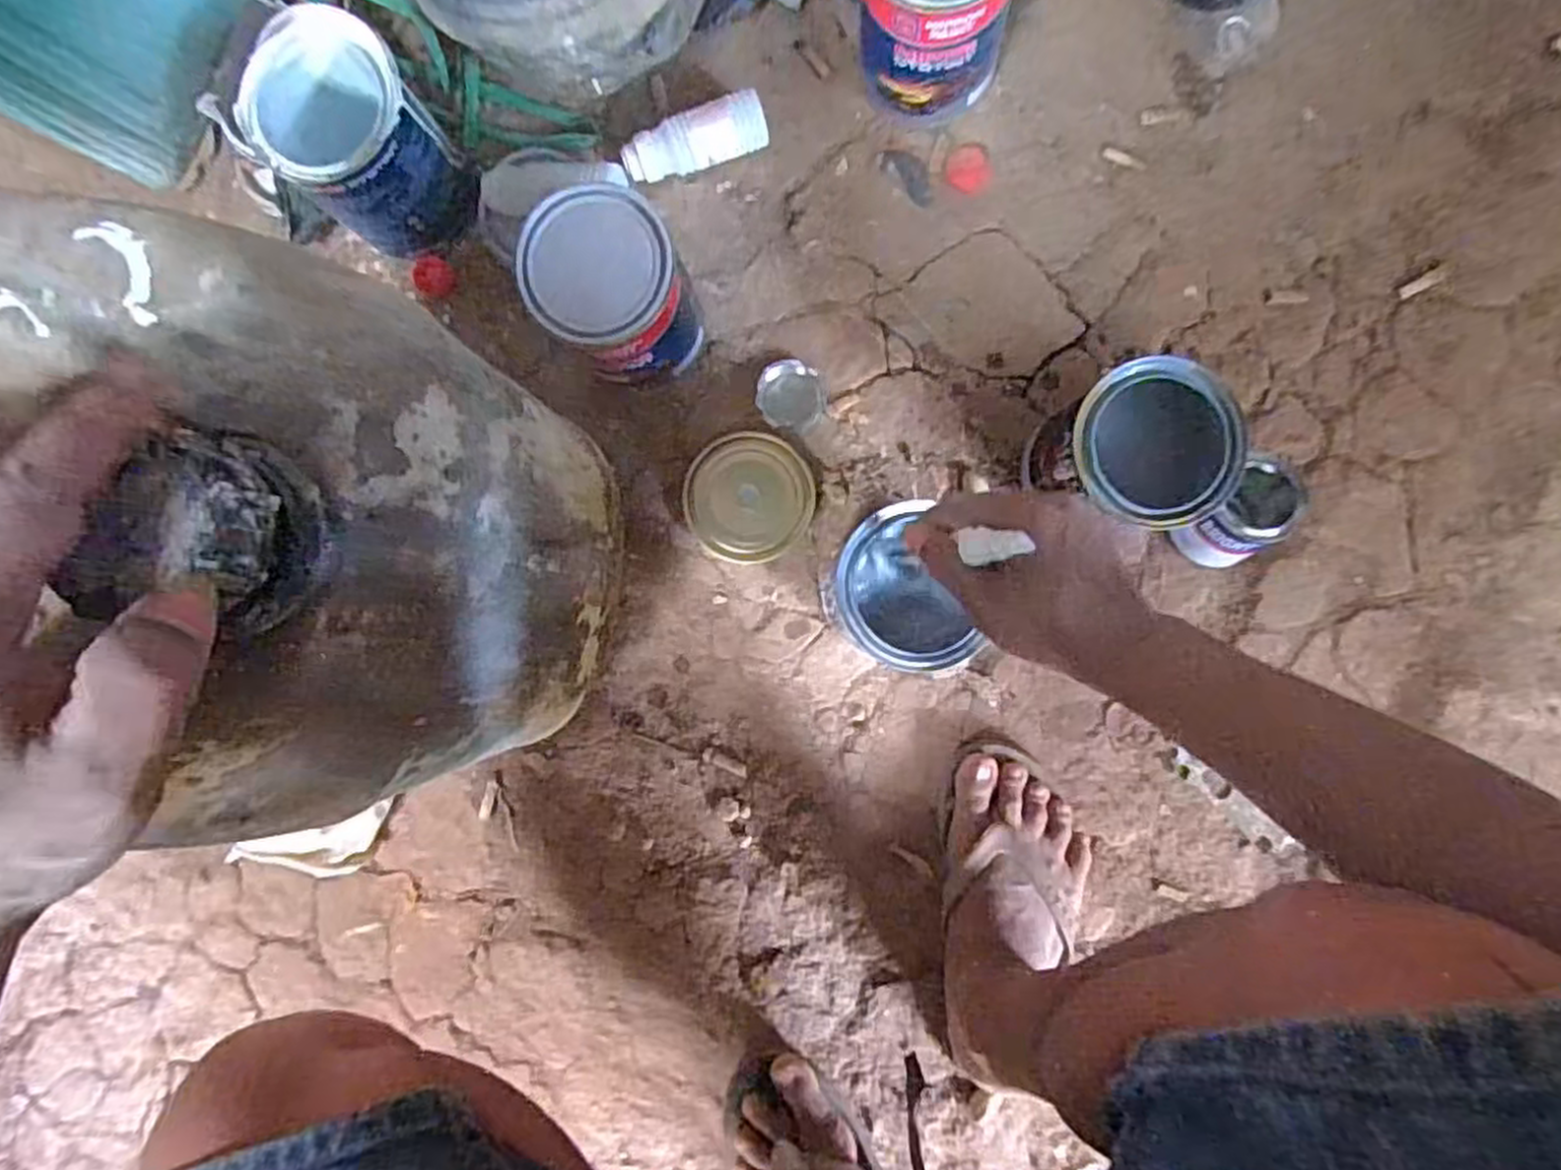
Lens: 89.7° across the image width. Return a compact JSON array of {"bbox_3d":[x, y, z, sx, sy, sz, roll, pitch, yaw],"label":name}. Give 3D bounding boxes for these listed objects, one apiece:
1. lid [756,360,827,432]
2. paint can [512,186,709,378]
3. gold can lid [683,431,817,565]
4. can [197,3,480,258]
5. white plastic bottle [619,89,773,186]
[{"bbox_3d":[0.009,-0.152,0.628,0.054,0.009,0.050,0,89,2],"label":"lid"},{"bbox_3d":[-0.117,-0.207,0.572,0.104,0.130,0.098,0,89,2],"label":"paint can"},{"bbox_3d":[-0.025,-0.069,0.626,0.101,0.014,0.100,0,89,2],"label":"gold can lid"},{"bbox_3d":[-0.310,-0.325,0.591,0.123,0.115,0.103,36,90,2],"label":"can"},{"bbox_3d":[-0.068,-0.354,0.630,0.114,0.037,0.039,-17,88,1],"label":"white plastic bottle"}]

